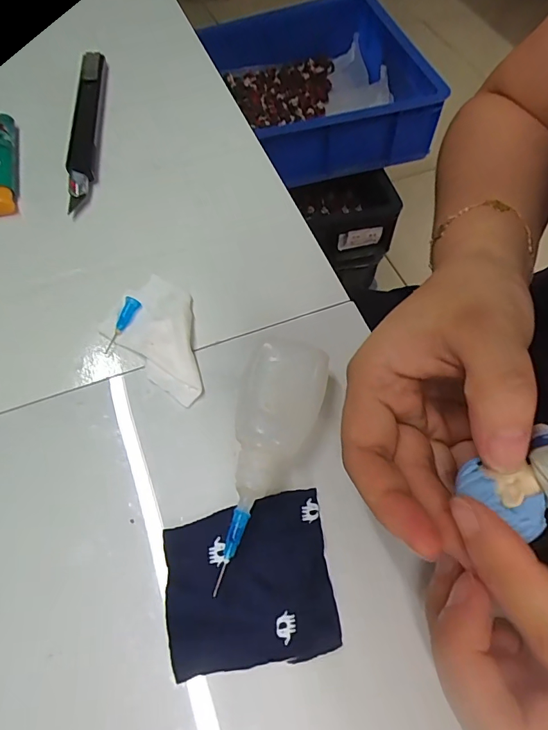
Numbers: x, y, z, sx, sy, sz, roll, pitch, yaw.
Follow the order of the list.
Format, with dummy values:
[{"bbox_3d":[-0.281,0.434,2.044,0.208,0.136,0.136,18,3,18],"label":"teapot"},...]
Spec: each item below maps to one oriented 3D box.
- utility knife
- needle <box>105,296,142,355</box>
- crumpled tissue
[{"bbox_3d":[-0.119,-0.151,0.284,0.014,0.015,0.140,-5,63,-5],"label":"utility knife"},{"bbox_3d":[-0.074,-0.019,0.216,0.006,0.004,0.029,23,79,10],"label":"needle"},{"bbox_3d":[-0.056,-0.013,0.215,0.034,0.008,0.068,-9,63,-6],"label":"crumpled tissue"}]

